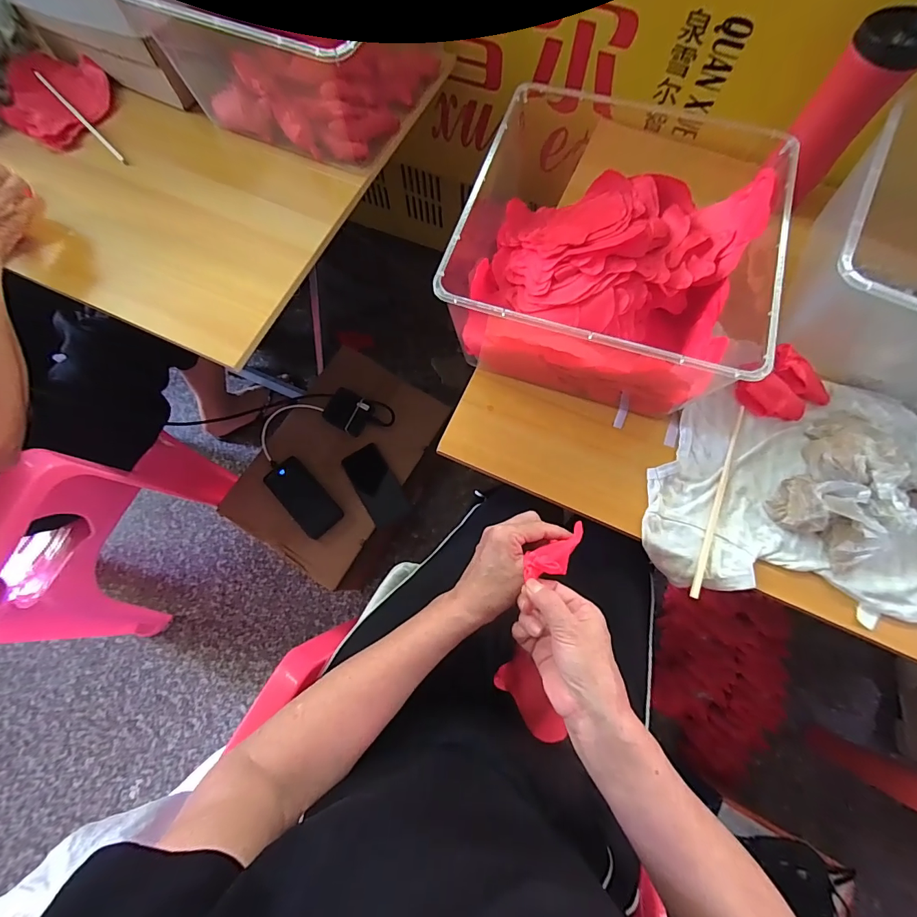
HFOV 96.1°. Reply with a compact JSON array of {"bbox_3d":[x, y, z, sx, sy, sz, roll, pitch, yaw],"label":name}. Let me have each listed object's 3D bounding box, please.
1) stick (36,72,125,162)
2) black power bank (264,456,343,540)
[{"bbox_3d":[-0.532,-0.480,0.576,0.008,0.007,0.219,-44,78,-11],"label":"stick"},{"bbox_3d":[-0.292,0.071,0.773,0.072,0.011,0.156,-42,77,-11],"label":"black power bank"}]

